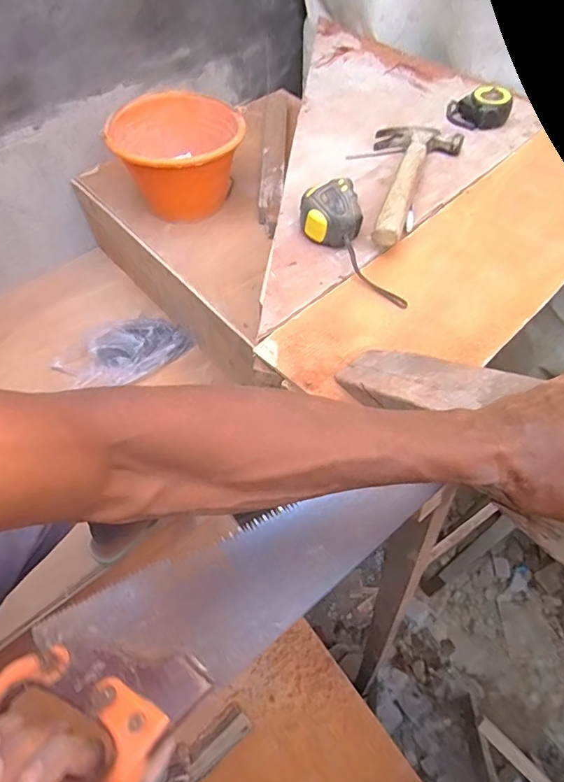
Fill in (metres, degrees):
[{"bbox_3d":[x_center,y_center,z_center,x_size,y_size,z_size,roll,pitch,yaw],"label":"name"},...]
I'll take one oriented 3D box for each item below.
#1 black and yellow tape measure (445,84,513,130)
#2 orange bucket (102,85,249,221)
[{"bbox_3d":[0.327,-0.469,0.806,0.101,0.048,0.075,17,59,10],"label":"black and yellow tape measure"},{"bbox_3d":[-0.194,-0.440,0.953,0.232,0.150,0.232,0,58,0],"label":"orange bucket"}]

